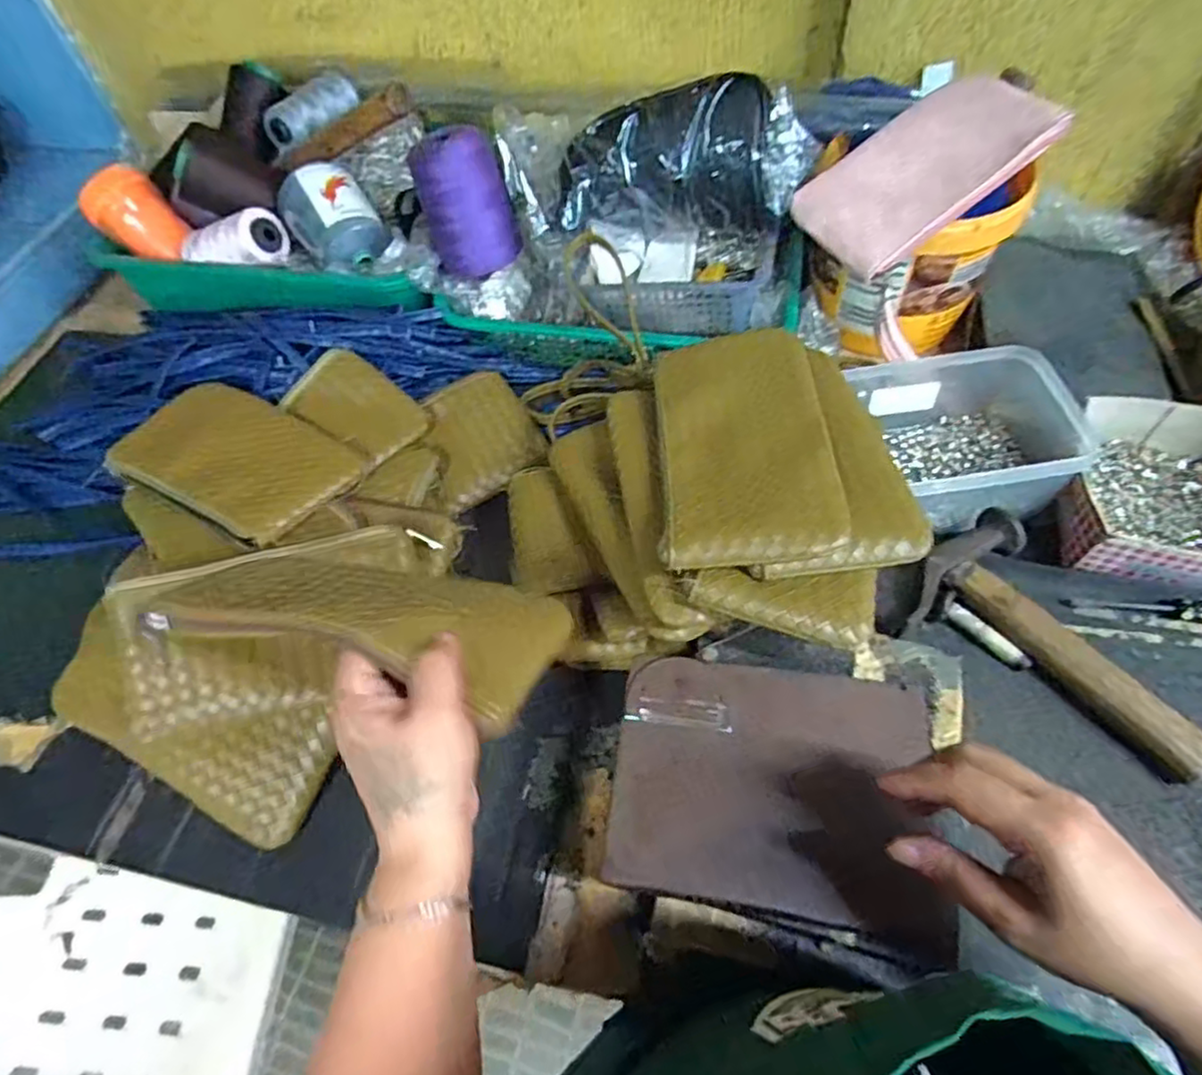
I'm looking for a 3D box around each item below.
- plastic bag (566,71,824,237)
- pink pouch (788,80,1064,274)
[{"bbox_3d":[0.074,-0.316,0.579,0.214,0.111,0.062,1,57,6],"label":"plastic bag"},{"bbox_3d":[0.273,-0.312,0.567,0.208,0.016,0.112,-40,64,-4],"label":"pink pouch"}]

